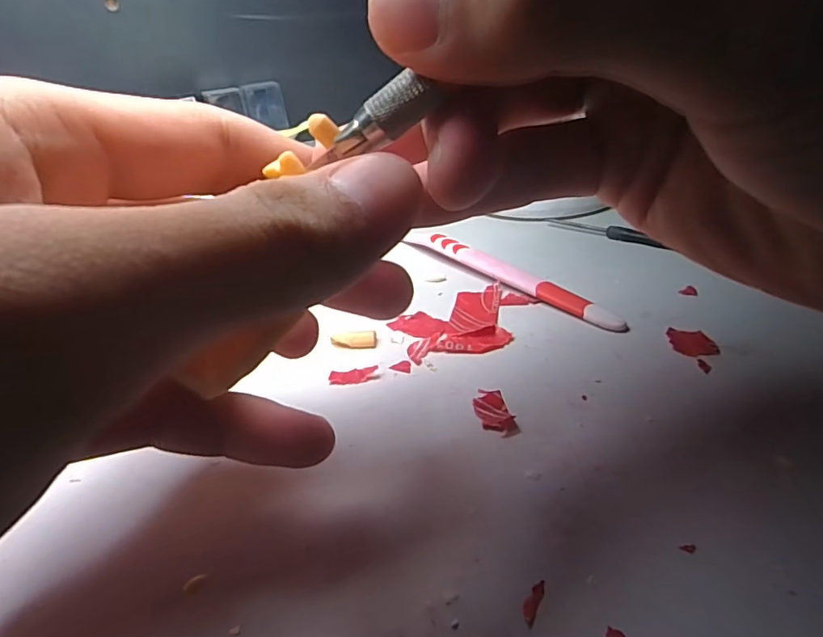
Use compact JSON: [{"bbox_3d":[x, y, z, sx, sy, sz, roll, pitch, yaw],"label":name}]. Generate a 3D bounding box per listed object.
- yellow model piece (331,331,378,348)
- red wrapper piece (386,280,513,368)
[{"bbox_3d":[-0.021,0.007,0.189,0.017,0.004,0.006,-6,30,1],"label":"yellow model piece"},{"bbox_3d":[0.019,0.001,0.194,0.049,0.004,0.039,-16,31,-15],"label":"red wrapper piece"}]

